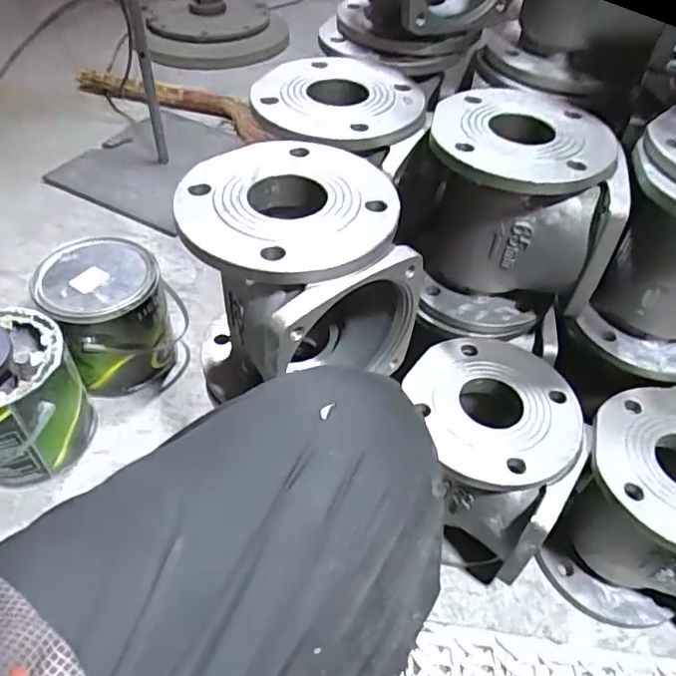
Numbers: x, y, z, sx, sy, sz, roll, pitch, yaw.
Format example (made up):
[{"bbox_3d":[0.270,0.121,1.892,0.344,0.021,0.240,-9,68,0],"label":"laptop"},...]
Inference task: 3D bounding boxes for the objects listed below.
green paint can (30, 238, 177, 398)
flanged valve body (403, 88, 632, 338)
[{"bbox_3d":[-0.304,-0.022,0.789,0.140,0.169,0.139,2,48,-2],"label":"green paint can"},{"bbox_3d":[0.172,-0.122,0.625,0.182,0.207,0.163,3,48,-1],"label":"flanged valve body"}]

